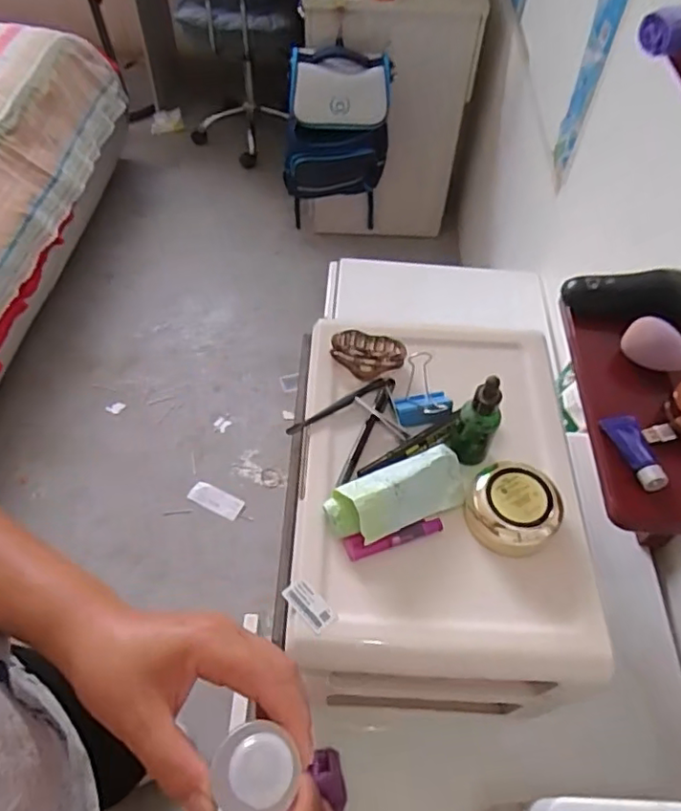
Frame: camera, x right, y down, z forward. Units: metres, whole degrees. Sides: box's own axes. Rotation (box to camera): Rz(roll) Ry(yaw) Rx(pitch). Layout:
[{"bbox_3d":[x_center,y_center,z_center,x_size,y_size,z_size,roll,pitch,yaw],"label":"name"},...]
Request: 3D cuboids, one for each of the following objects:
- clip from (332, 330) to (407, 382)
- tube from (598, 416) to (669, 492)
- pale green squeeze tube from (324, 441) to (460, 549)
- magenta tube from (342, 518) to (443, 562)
[{"bbox_3d":[0.026,-0.047,0.555,0.068,0.023,0.041,7,54,4],"label":"clip"},{"bbox_3d":[0.233,0.034,0.465,0.027,0.019,0.070,-5,51,-7],"label":"tube"},{"bbox_3d":[0.047,0.068,0.462,0.114,0.033,0.046,-24,58,-17],"label":"pale green squeeze tube"},{"bbox_3d":[0.042,0.103,0.456,0.077,0.017,0.015,-12,55,-10],"label":"magenta tube"}]

